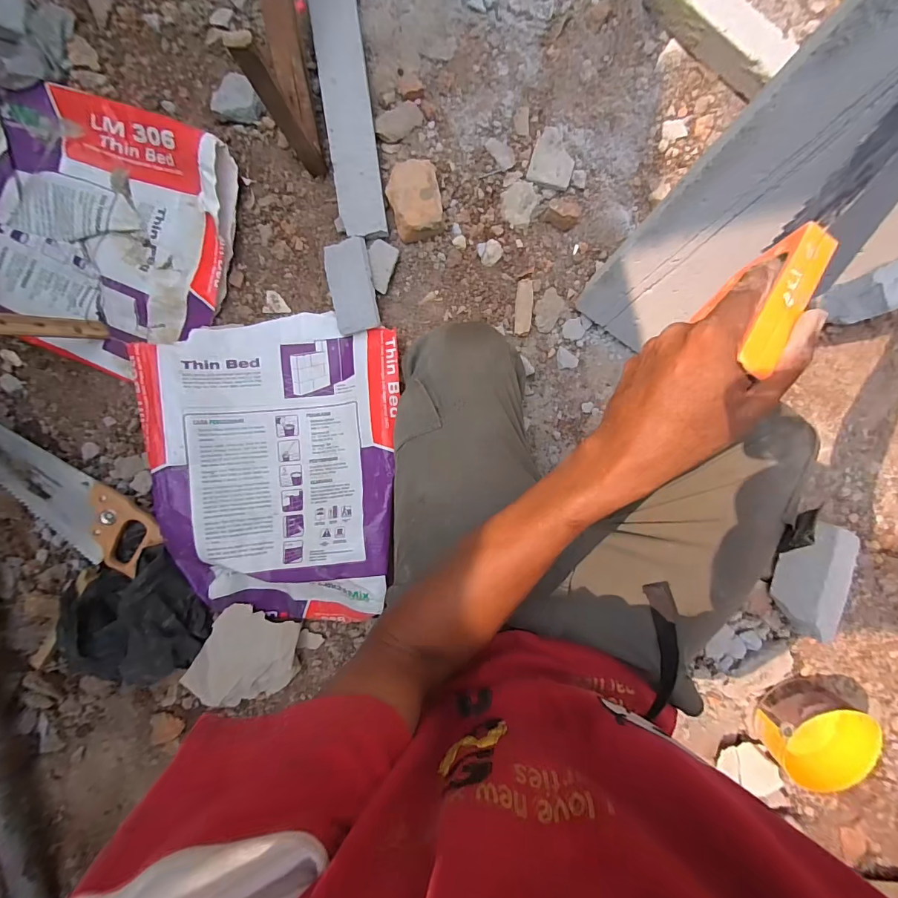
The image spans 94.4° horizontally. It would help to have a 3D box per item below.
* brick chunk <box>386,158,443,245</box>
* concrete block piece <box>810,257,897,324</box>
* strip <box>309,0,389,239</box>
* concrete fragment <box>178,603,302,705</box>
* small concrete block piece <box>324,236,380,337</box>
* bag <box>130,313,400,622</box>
[{"bbox_3d":[-0.055,-0.409,0.683,0.082,0.057,0.115,-11,96,0],"label":"brick chunk"},{"bbox_3d":[0.753,-0.284,0.723,0.192,0.065,0.092,-21,97,23],"label":"concrete block piece"},{"bbox_3d":[-0.163,-0.564,0.672,0.074,0.038,0.430,-8,96,-1],"label":"strip"},{"bbox_3d":[-0.355,0.375,0.729,0.162,0.030,0.176,29,94,-3],"label":"concrete fragment"},{"bbox_3d":[-0.164,-0.270,0.694,0.076,0.019,0.144,-7,97,20],"label":"small concrete block piece"},{"bbox_3d":[-0.278,0.042,0.692,0.387,0.089,0.504,-3,96,-1],"label":"bag"}]

